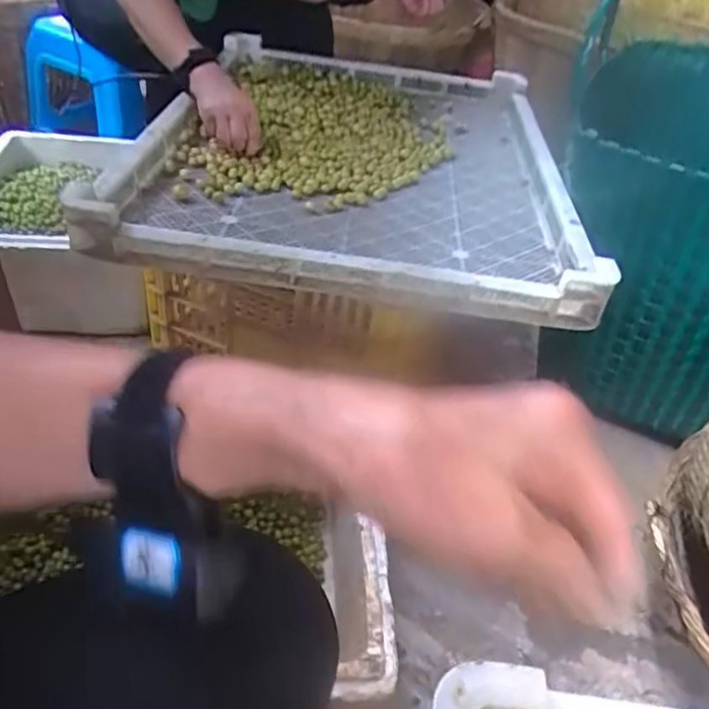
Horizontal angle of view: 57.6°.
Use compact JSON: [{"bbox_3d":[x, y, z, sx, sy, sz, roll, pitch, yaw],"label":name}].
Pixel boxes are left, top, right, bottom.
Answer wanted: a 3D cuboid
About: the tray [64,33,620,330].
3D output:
[{"bbox_3d":[0.016,-0.337,1.024,0.611,0.094,0.839,9,39,-2],"label":"tray"}]

